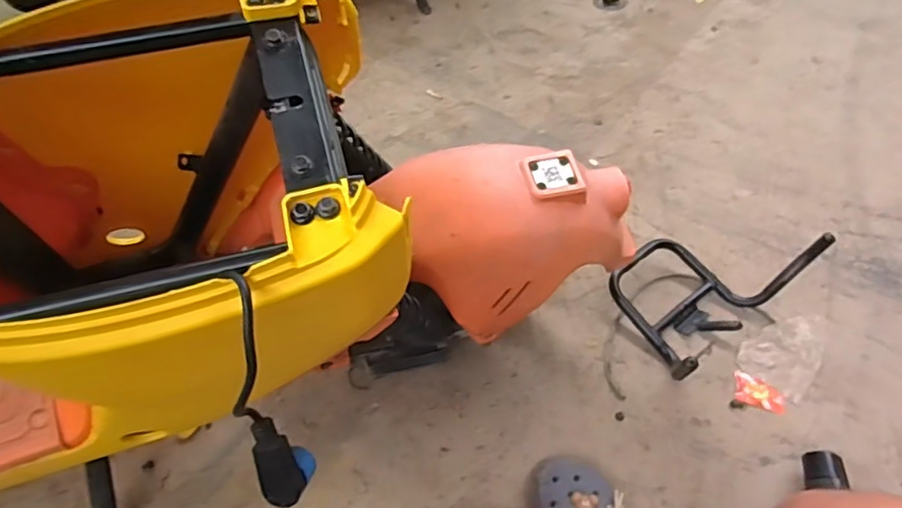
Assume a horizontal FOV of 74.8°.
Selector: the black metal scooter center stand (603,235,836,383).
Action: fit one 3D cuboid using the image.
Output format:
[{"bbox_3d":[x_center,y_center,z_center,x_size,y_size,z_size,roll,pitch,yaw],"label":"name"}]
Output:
[{"bbox_3d":[0.399,0.026,0.935,0.253,0.150,0.195,-28,56,-21],"label":"black metal scooter center stand"}]

